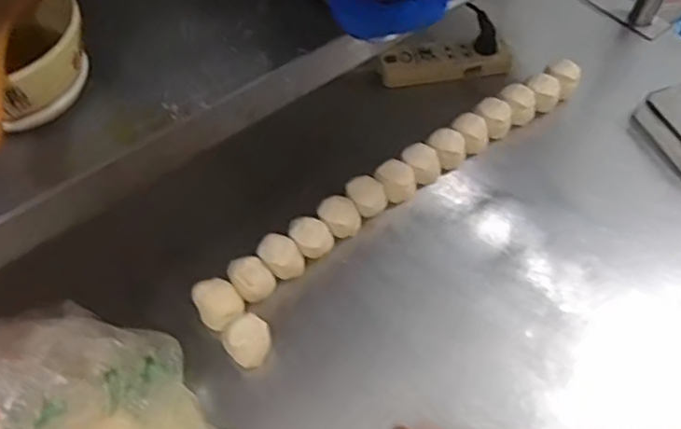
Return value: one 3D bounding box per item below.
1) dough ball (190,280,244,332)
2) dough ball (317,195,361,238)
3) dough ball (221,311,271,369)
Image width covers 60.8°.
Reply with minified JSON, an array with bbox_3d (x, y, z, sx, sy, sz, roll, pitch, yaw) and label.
[{"bbox_3d":[-0.132,0.102,0.641,0.044,0.047,0.054,-31,62,-18],"label":"dough ball"},{"bbox_3d":[-0.001,0.007,0.701,0.048,0.051,0.041,-9,58,-6],"label":"dough ball"},{"bbox_3d":[-0.095,0.132,0.605,0.048,0.046,0.046,40,65,22],"label":"dough ball"}]

